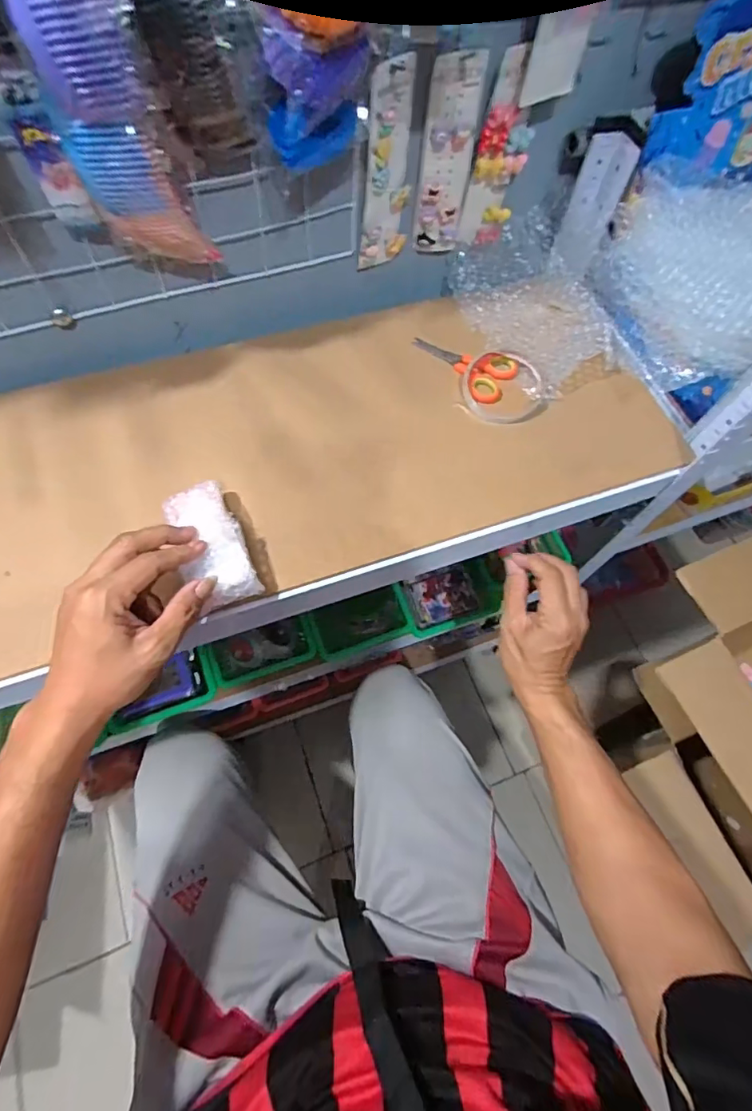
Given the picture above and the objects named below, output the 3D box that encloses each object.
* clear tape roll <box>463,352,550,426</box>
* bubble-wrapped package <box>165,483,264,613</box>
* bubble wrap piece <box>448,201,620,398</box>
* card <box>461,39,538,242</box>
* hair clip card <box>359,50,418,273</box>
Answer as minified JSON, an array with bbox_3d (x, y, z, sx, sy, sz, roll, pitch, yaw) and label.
[{"bbox_3d":[0.133,-0.176,0.539,0.083,0.019,0.081,1,65,-2],"label":"clear tape roll"},{"bbox_3d":[-0.138,-0.011,0.424,0.054,0.023,0.110,-27,72,-14],"label":"bubble-wrapped package"},{"bbox_3d":[0.187,-0.278,0.560,0.139,0.070,0.194,-18,67,-11],"label":"bubble wrap piece"},{"bbox_3d":[0.122,-0.387,0.501,0.049,0.166,0.029,-31,70,-16],"label":"card"},{"bbox_3d":[0.010,-0.355,0.480,0.051,0.168,0.014,-36,72,-17],"label":"hair clip card"}]

